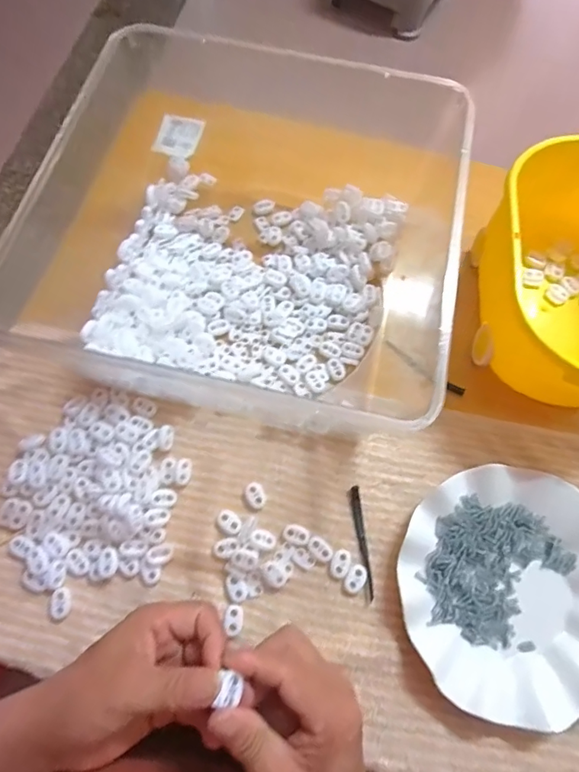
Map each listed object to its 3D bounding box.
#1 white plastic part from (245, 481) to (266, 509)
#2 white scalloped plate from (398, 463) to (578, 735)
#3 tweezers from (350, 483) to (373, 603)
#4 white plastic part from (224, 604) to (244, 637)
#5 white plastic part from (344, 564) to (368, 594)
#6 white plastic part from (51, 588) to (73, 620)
[{"bbox_3d":[-0.029,0.094,0.386,0.016,0.005,0.023,-19,73,-7],"label":"white plastic part"},{"bbox_3d":[0.183,0.164,0.358,0.180,0.020,0.191,0,71,-1],"label":"white scalloped plate"},{"bbox_3d":[0.061,0.130,0.376,0.008,0.004,0.090,-5,71,-3],"label":"tweezers"},{"bbox_3d":[-0.043,0.184,0.352,0.014,0.005,0.021,7,71,1],"label":"white plastic part"},{"bbox_3d":[0.054,0.156,0.365,0.015,0.004,0.022,27,73,8],"label":"white plastic part"},{"bbox_3d":[-0.178,0.170,0.349,0.014,0.004,0.022,-1,71,-2],"label":"white plastic part"}]

